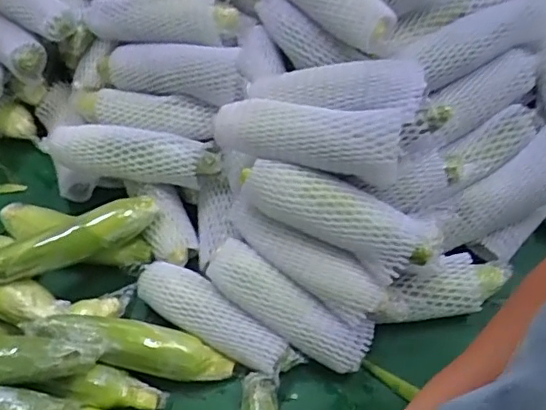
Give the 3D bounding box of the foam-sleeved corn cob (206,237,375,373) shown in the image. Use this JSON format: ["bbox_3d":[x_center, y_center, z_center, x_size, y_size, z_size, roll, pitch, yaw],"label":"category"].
[{"bbox_3d":[0.017,0.122,0.683,0.211,0.057,0.065,28,67,18],"label":"foam-sleeved corn cob"}]

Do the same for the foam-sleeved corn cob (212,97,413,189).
[{"bbox_3d":[0.038,-0.085,0.639,0.213,0.062,0.067,11,62,10],"label":"foam-sleeved corn cob"}]

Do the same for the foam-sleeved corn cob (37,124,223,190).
[{"bbox_3d":[-0.193,-0.071,0.774,0.245,0.052,0.066,9,62,9],"label":"foam-sleeved corn cob"}]

